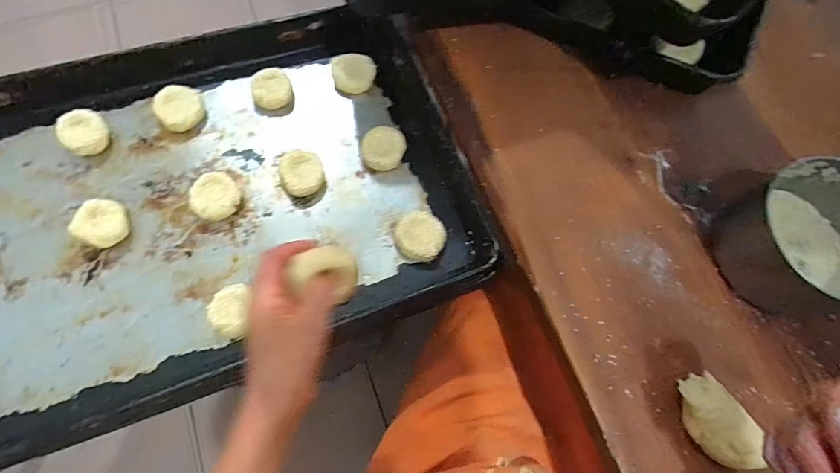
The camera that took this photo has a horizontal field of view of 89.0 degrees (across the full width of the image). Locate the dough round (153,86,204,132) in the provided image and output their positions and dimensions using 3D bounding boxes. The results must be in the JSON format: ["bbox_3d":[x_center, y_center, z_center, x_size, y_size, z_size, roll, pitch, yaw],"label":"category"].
[{"bbox_3d":[-0.296,-0.158,0.529,0.052,0.026,0.065,-34,76,-13],"label":"dough round"}]

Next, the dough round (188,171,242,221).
[{"bbox_3d":[-0.232,-0.044,0.490,0.054,0.028,0.051,1,71,-2],"label":"dough round"}]

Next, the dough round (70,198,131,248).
[{"bbox_3d":[-0.347,-0.013,0.470,0.045,0.028,0.050,10,71,1],"label":"dough round"}]

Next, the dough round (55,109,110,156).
[{"bbox_3d":[-0.396,-0.122,0.507,0.049,0.029,0.050,1,71,-2],"label":"dough round"}]

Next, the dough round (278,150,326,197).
[{"bbox_3d":[-0.140,-0.074,0.511,0.049,0.031,0.049,1,71,-2],"label":"dough round"}]

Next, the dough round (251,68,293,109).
[{"bbox_3d":[-0.189,-0.189,0.548,0.047,0.026,0.048,1,71,-2],"label":"dough round"}]

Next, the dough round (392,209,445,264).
[{"bbox_3d":[0.000,0.000,0.497,0.057,0.028,0.061,1,71,-2],"label":"dough round"}]

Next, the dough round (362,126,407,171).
[{"bbox_3d":[-0.045,-0.111,0.544,0.053,0.018,0.058,1,71,-2],"label":"dough round"}]

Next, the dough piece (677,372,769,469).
[{"bbox_3d":[0.260,0.161,0.372,0.044,0.025,0.077,-41,78,-15],"label":"dough piece"}]

